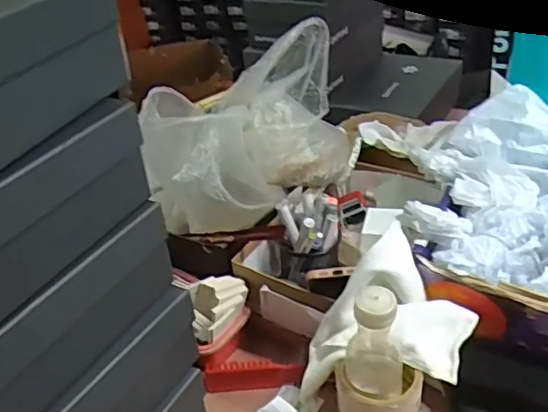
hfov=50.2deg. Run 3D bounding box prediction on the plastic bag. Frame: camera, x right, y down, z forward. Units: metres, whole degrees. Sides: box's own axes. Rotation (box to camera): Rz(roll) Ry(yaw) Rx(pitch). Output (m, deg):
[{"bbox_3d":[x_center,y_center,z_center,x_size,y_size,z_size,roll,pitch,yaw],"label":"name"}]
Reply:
[{"bbox_3d":[-0.029,-0.109,0.829,0.326,0.208,0.141,-24,38,-24],"label":"plastic bag"}]

